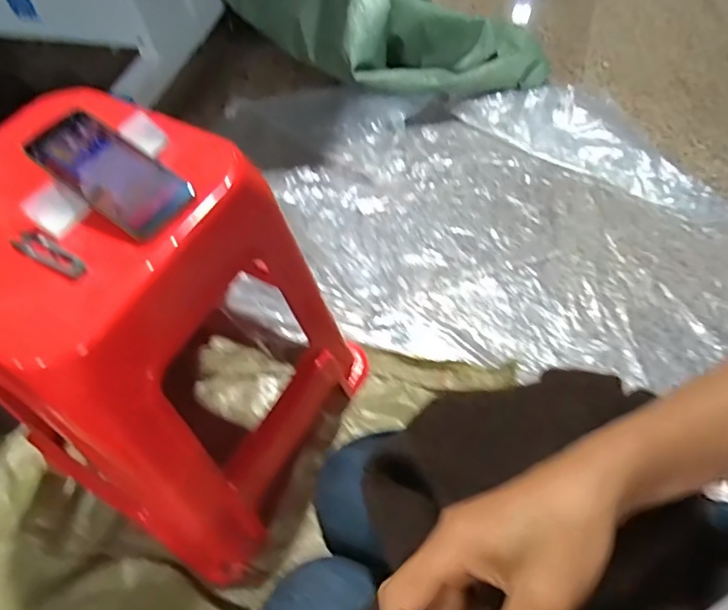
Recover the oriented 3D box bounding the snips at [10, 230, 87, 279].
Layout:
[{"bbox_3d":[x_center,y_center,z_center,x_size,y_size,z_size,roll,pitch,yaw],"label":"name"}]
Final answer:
[{"bbox_3d":[-0.292,-0.047,0.519,0.093,0.006,0.023,27,63,21],"label":"snips"}]

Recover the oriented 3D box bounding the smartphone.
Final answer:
[{"bbox_3d":[-0.242,-0.127,0.536,0.149,0.010,0.075,35,65,5],"label":"smartphone"}]

